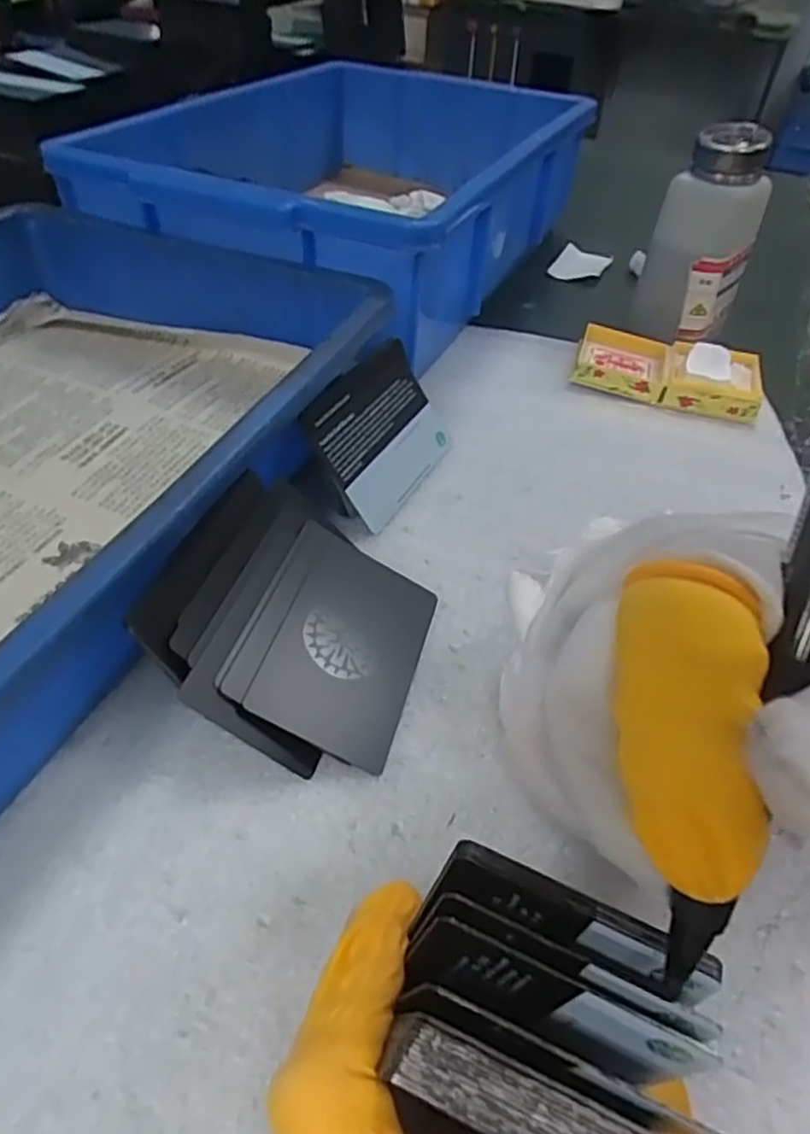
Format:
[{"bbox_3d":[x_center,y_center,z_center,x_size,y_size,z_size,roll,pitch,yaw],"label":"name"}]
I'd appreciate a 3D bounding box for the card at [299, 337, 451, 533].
[{"bbox_3d":[-0.010,-0.067,0.331,0.006,0.064,0.084,-9,31,42],"label":"card"}]

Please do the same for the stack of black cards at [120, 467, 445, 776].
[{"bbox_3d":[-0.041,0.020,0.259,0.095,0.022,0.101,31,47,-11],"label":"stack of black cards"}]

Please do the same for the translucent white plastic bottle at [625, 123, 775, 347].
[{"bbox_3d":[0.188,-0.200,0.434,0.063,0.126,0.054,24,48,15],"label":"translucent white plastic bottle"}]

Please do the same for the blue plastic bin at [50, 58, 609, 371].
[{"bbox_3d":[-0.019,-0.280,0.506,0.231,0.099,0.390,23,48,14],"label":"blue plastic bin"}]

